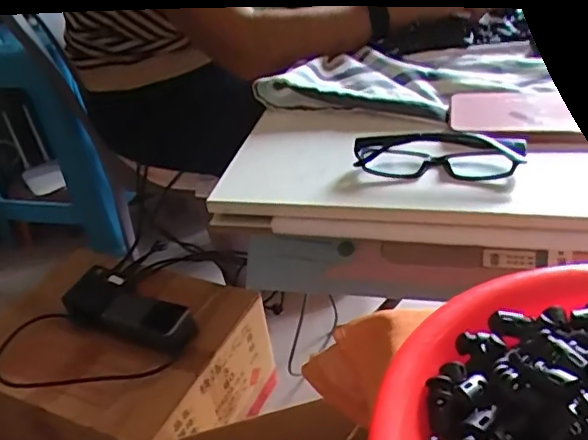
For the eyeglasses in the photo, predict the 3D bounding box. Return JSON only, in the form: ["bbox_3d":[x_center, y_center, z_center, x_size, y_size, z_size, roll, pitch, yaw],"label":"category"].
[{"bbox_3d":[0.120,-0.054,0.472,0.133,0.028,0.045,7,37,21],"label":"eyeglasses"}]

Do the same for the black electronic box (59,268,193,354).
[{"bbox_3d":[-0.243,0.133,0.818,0.216,0.037,0.080,17,41,31],"label":"black electronic box"}]

